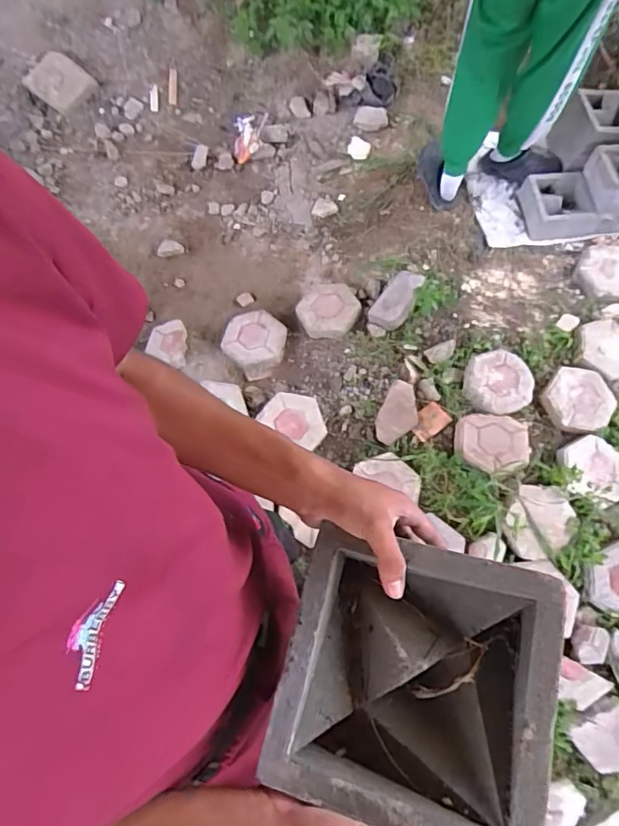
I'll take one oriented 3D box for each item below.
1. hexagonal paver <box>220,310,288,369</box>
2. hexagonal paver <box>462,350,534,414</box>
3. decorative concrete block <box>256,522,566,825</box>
[{"bbox_3d":[-0.183,-0.255,1.706,0.197,0.052,0.215,11,69,5],"label":"hexagonal paver"},{"bbox_3d":[0.582,-0.095,1.544,0.208,0.038,0.209,8,69,3],"label":"hexagonal paver"},{"bbox_3d":[0.079,0.207,0.397,0.193,0.067,0.192,15,70,8],"label":"decorative concrete block"}]

